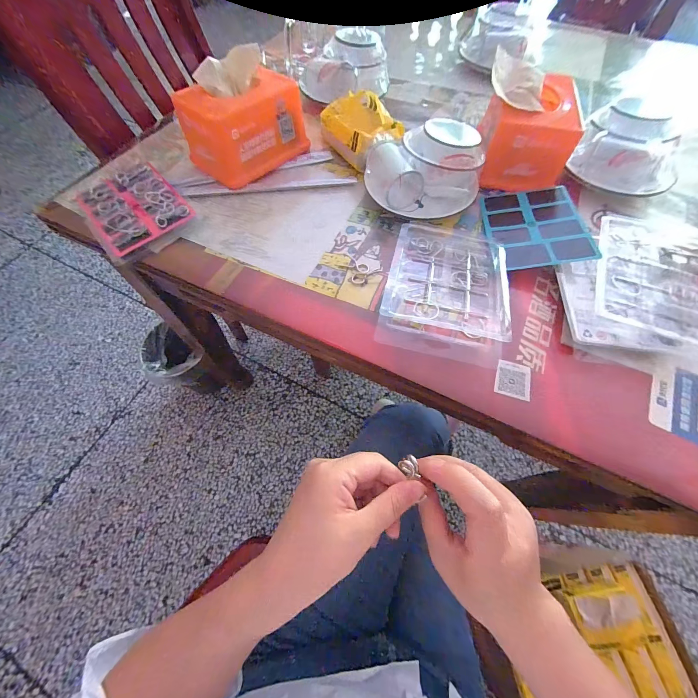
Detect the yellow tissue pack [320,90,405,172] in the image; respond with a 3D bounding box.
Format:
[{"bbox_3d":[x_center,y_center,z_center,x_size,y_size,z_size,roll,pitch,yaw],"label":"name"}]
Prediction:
[{"bbox_3d":[0.018,-0.336,0.456,0.090,0.061,0.121,-33,69,-15],"label":"yellow tissue pack"}]

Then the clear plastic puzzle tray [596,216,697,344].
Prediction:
[{"bbox_3d":[0.348,-0.086,0.334,0.119,0.013,0.167,19,65,15],"label":"clear plastic puzzle tray"}]

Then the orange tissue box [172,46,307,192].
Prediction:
[{"bbox_3d":[-0.150,-0.324,0.426,0.098,0.108,0.157,42,71,18],"label":"orange tissue box"}]

